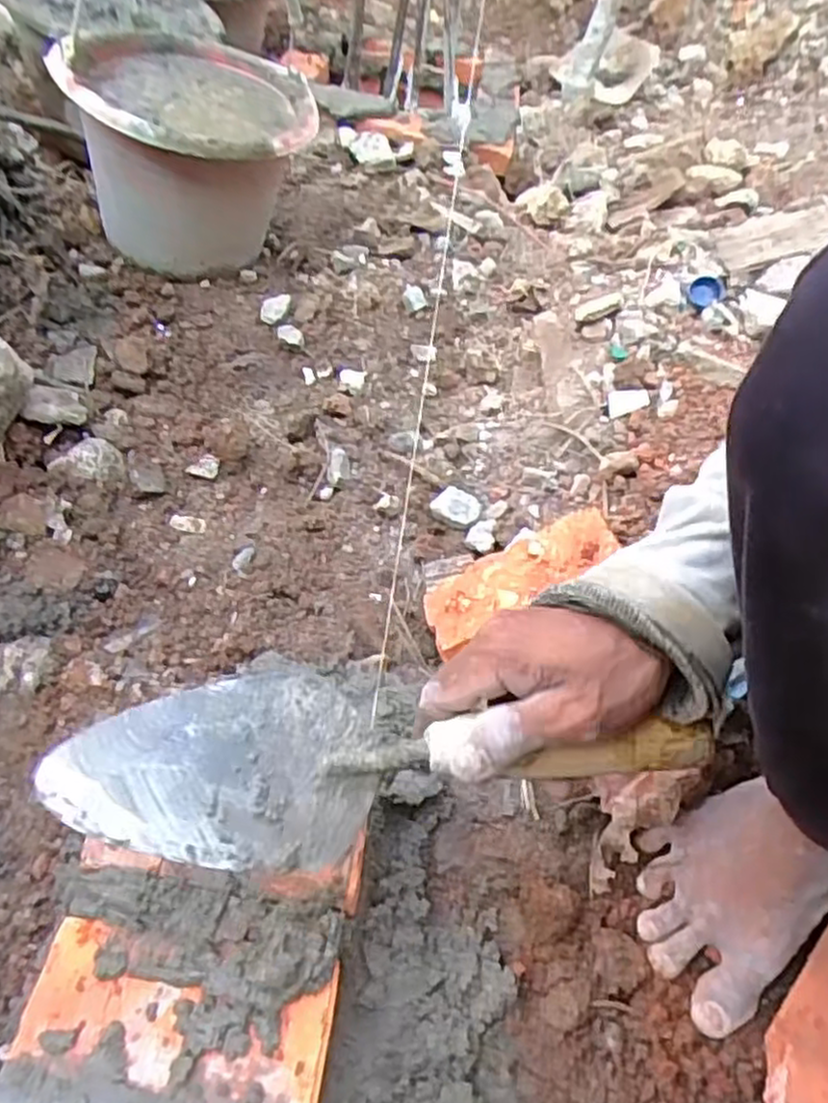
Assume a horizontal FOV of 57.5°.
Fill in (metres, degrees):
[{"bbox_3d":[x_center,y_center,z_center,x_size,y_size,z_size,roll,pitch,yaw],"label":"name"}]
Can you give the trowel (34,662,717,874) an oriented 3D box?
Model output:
[{"bbox_3d":[-0.018,0.099,0.365,0.302,0.049,0.090,-2,50,-3],"label":"trowel"}]

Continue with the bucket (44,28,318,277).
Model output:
[{"bbox_3d":[-0.247,-0.449,0.884,0.243,0.224,0.264,5,51,-6],"label":"bucket"}]

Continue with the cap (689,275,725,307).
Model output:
[{"bbox_3d":[0.291,-0.259,0.747,0.031,0.013,0.031,1,97,9],"label":"cap"}]

